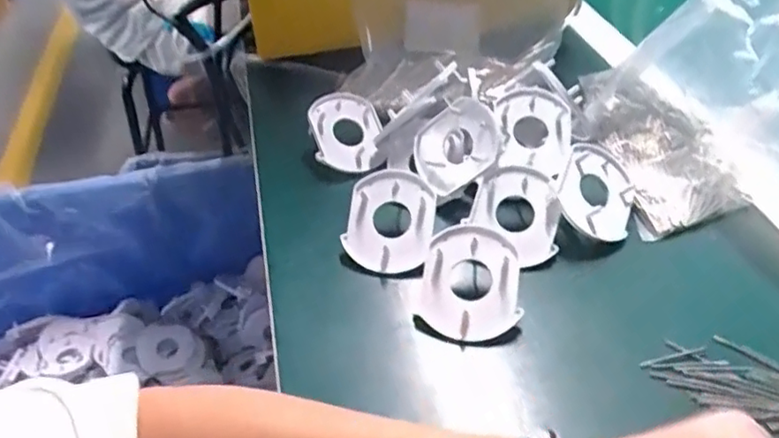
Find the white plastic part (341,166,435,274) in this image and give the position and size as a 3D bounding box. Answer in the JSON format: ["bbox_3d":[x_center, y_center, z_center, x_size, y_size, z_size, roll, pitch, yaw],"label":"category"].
[{"bbox_3d":[0.000,-0.001,0.422,0.057,0.019,0.073,7,76,7],"label":"white plastic part"}]

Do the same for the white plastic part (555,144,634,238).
[{"bbox_3d":[0.145,-0.019,0.429,0.057,0.007,0.070,28,60,-11],"label":"white plastic part"}]

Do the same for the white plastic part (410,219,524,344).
[{"bbox_3d":[0.048,0.042,0.380,0.073,0.015,0.067,-6,70,18],"label":"white plastic part"}]

